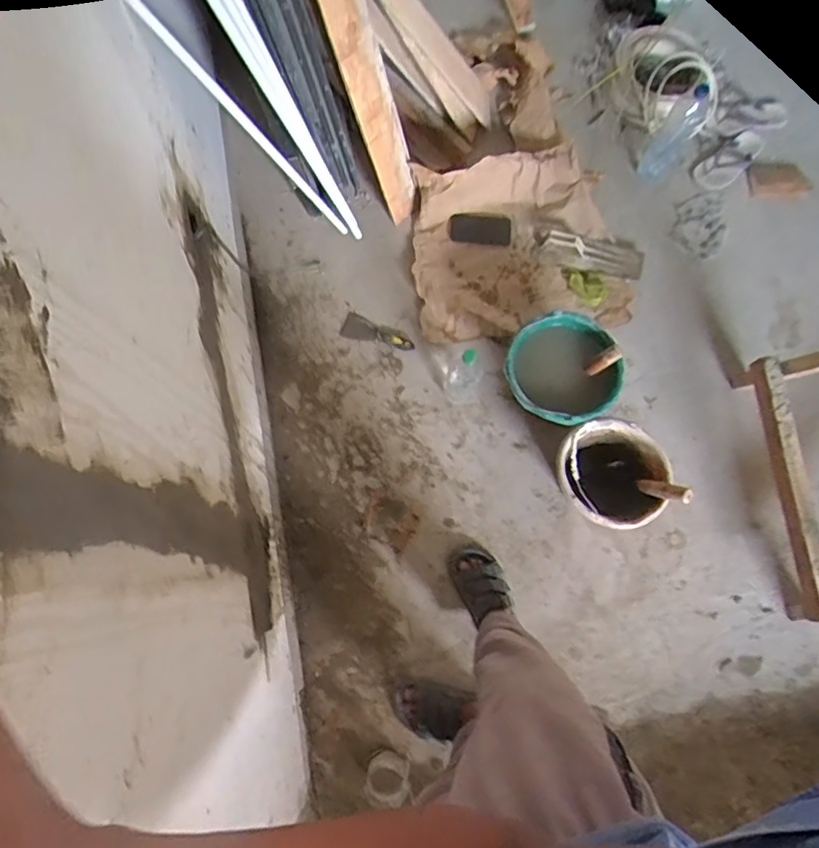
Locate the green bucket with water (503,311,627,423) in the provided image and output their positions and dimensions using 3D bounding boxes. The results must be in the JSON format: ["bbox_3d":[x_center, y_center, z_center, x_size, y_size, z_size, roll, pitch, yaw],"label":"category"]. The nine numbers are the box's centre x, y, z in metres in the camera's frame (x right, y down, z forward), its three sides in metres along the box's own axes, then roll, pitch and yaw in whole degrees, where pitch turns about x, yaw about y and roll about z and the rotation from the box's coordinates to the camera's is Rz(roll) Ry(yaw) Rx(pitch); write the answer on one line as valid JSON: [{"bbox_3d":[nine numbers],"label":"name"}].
[{"bbox_3d":[0.362,-0.120,1.428,0.242,0.186,0.259,0,76,0],"label":"green bucket with water"}]

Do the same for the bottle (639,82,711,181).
[{"bbox_3d":[0.705,-0.774,1.495,0.088,0.284,0.092,34,78,8],"label":"bottle"}]

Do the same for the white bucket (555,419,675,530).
[{"bbox_3d":[0.467,0.127,1.363,0.234,0.200,0.252,-29,78,-7],"label":"white bucket"}]

